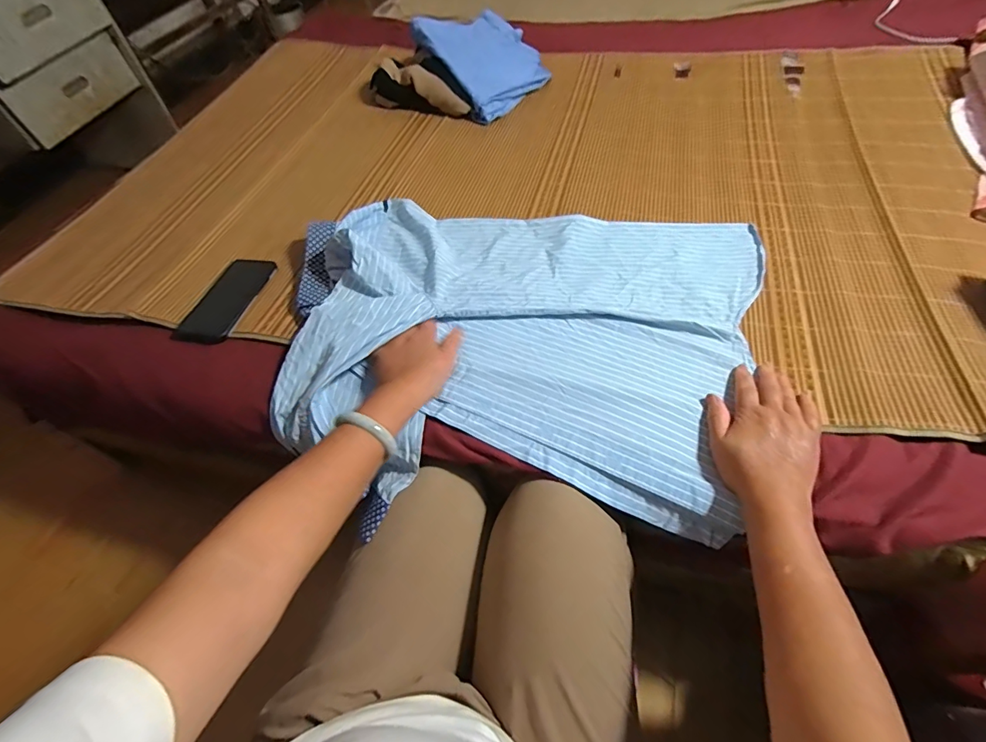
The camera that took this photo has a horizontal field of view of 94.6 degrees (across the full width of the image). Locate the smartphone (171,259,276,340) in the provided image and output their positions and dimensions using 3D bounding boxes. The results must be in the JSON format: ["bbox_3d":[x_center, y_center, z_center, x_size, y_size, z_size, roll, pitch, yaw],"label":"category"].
[{"bbox_3d":[-0.402,-0.109,0.686,0.088,0.013,0.162,9,57,10],"label":"smartphone"}]

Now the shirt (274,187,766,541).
[{"bbox_3d":[0.036,-0.051,0.606,0.615,0.101,0.456,4,56,7],"label":"shirt"}]

